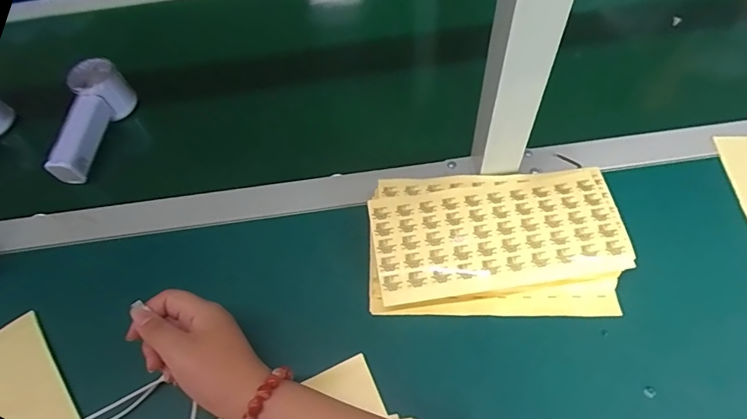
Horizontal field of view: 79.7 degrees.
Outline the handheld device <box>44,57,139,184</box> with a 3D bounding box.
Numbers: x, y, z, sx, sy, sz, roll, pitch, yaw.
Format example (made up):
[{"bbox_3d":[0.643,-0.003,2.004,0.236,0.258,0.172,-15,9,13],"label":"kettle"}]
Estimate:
[{"bbox_3d":[-0.331,-0.103,0.533,0.043,0.079,0.150,9,71,9],"label":"handheld device"}]

